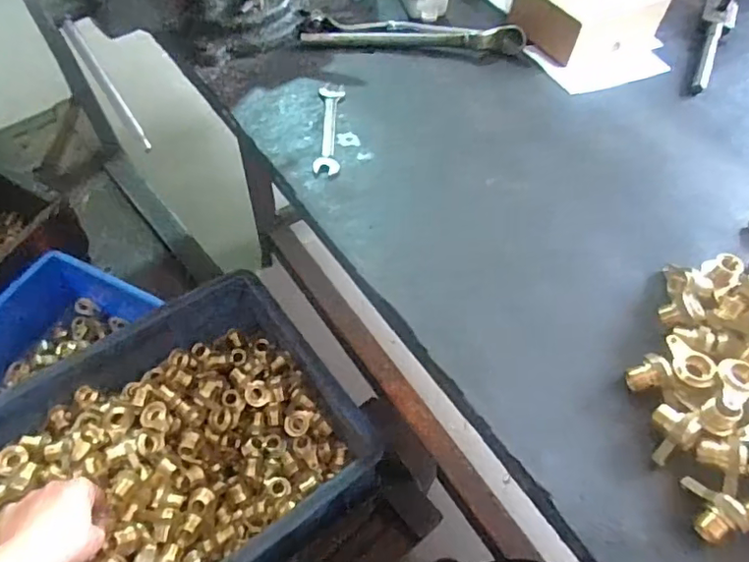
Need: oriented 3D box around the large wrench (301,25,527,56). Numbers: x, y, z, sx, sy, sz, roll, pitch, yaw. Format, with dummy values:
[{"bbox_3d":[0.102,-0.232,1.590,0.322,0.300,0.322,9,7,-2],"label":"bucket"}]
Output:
[{"bbox_3d":[0.050,-0.305,0.698,0.272,0.027,0.032,2,54,-2],"label":"large wrench"}]

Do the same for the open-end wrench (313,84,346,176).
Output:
[{"bbox_3d":[-0.049,-0.170,0.615,0.028,0.004,0.147,2,54,-3],"label":"open-end wrench"}]

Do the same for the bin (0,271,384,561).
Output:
[{"bbox_3d":[-0.240,0.201,0.623,0.388,0.129,0.314,-30,61,-23],"label":"bin"}]

